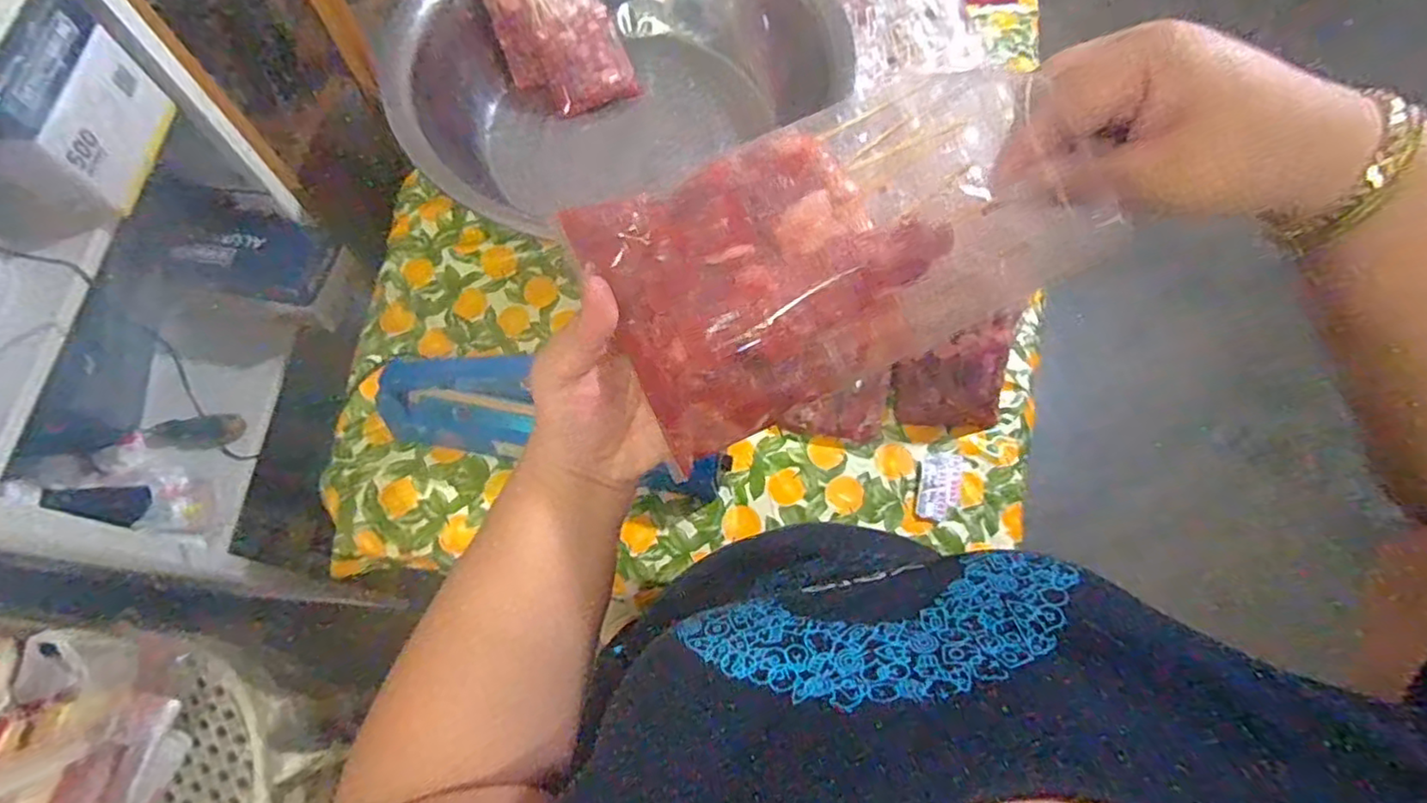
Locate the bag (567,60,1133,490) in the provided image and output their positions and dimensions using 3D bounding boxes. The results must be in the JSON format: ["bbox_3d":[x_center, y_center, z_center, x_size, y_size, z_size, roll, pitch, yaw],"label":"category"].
[{"bbox_3d":[0.055,-0.071,0.310,0.215,0.030,0.126,-24,84,6],"label":"bag"}]

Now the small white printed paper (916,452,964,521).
[{"bbox_3d":[0.276,0.102,0.785,0.047,0.005,0.085,14,69,3],"label":"small white printed paper"}]

